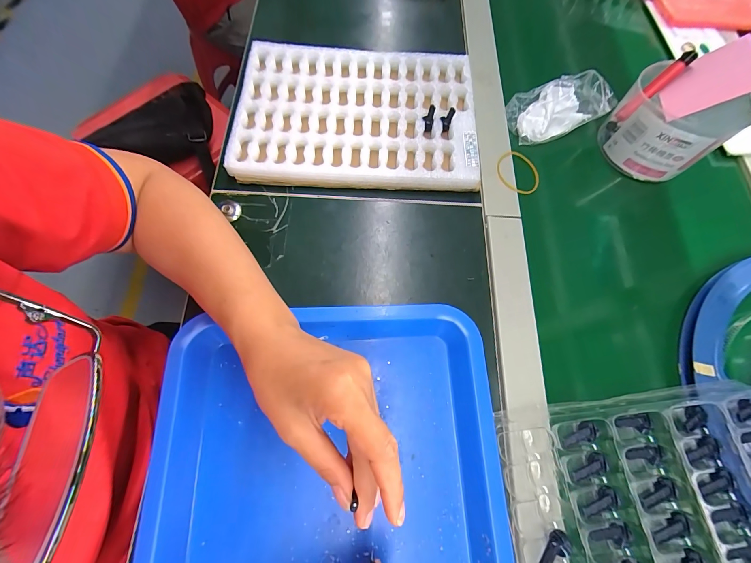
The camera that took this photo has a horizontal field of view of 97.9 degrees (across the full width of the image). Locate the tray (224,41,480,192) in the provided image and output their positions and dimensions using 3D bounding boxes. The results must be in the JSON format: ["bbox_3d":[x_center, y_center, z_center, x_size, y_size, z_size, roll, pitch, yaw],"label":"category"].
[{"bbox_3d":[-0.020,-0.194,0.387,0.266,0.033,0.187,2,70,-1],"label":"tray"}]

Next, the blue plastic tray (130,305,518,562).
[{"bbox_3d":[-0.040,0.183,0.247,0.277,0.034,0.323,-2,71,-2],"label":"blue plastic tray"}]

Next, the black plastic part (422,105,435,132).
[{"bbox_3d":[0.061,-0.187,0.374,0.012,0.028,0.011,11,46,2],"label":"black plastic part"}]

